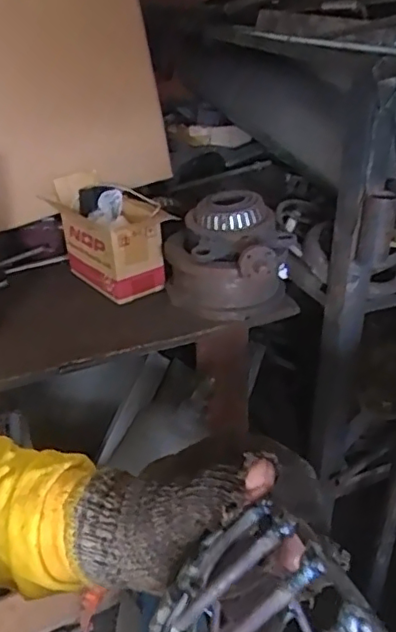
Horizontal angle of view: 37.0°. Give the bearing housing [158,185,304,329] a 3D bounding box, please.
[{"bbox_3d":[0.062,-0.110,1.088,0.222,0.185,0.180,26,41,34],"label":"bearing housing"}]

